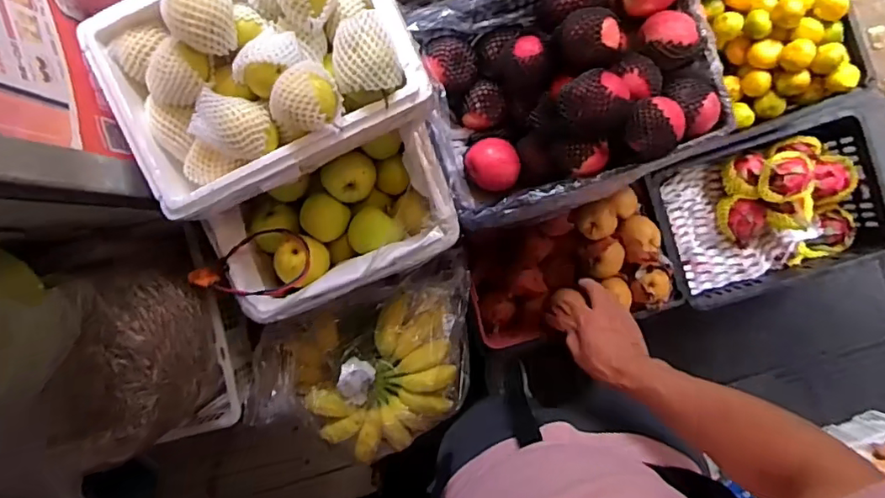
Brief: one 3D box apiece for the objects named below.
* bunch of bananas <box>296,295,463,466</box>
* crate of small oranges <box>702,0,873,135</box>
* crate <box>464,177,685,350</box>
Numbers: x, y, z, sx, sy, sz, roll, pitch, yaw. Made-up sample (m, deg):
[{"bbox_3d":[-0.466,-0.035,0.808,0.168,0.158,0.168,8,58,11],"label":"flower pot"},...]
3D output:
[{"bbox_3d":[-0.115,0.225,0.946,0.285,0.118,0.252,-15,90,6],"label":"bunch of bananas"},{"bbox_3d":[0.746,-0.470,1.222,0.290,0.133,0.341,-17,90,6],"label":"crate of small oranges"},{"bbox_3d":[0.281,0.050,1.253,0.453,0.141,0.285,-16,90,6],"label":"crate"}]

